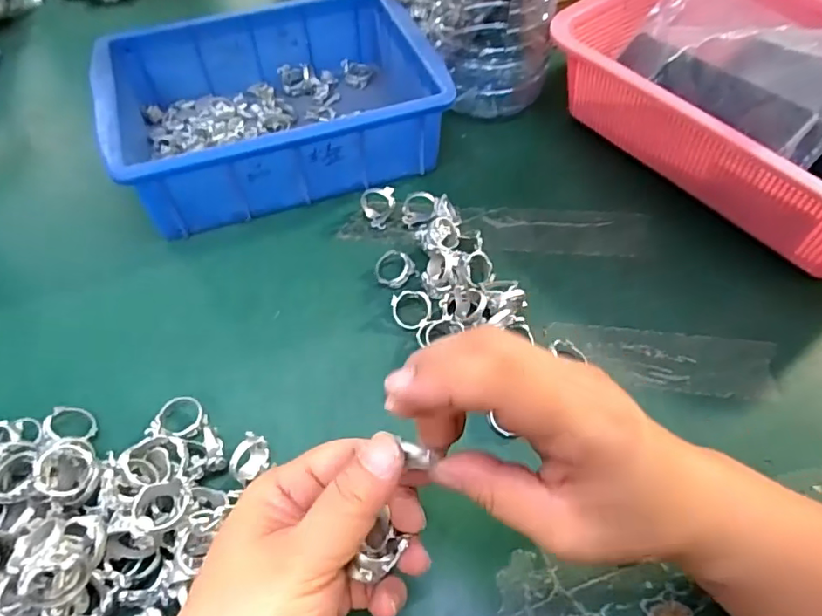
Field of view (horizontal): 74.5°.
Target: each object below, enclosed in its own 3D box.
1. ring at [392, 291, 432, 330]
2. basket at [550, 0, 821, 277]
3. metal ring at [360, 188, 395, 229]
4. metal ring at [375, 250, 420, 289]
[{"bbox_3d":[0.001,0.000,0.355,0.026,0.008,0.025,0,89,-6],"label":"ring"},{"bbox_3d":[0.269,-0.160,0.409,0.204,0.109,0.298,-35,62,-22],"label":"basket"},{"bbox_3d":[-0.025,-0.075,0.400,0.025,0.024,0.019,2,55,2],"label":"metal ring"},{"bbox_3d":[-0.011,-0.026,0.377,0.029,0.017,0.023,19,58,13],"label":"metal ring"}]

